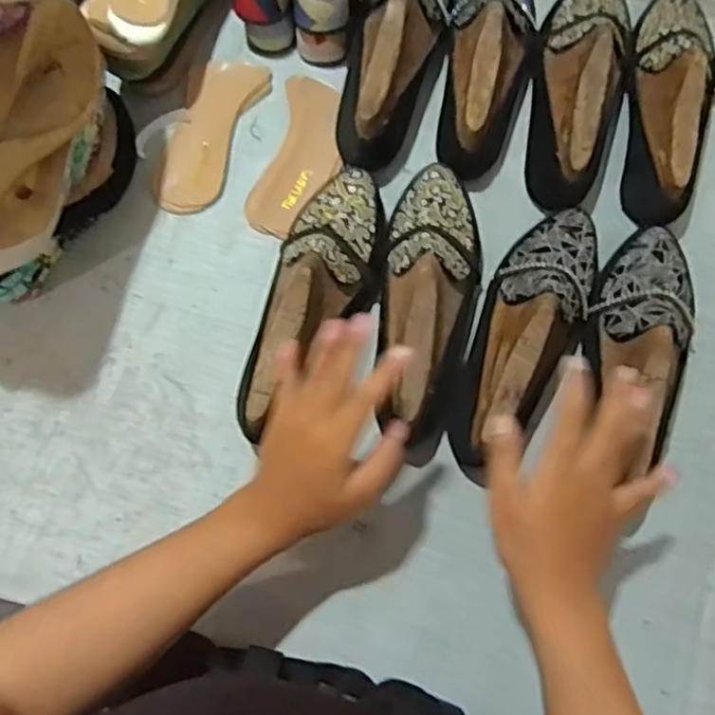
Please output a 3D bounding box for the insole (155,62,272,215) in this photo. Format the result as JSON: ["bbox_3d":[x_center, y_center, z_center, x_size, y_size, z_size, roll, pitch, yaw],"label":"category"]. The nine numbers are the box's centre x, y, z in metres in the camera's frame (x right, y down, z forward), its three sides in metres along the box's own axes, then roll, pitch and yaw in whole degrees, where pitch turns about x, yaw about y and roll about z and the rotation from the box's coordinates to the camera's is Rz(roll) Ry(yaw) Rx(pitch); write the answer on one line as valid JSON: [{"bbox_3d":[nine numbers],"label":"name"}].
[{"bbox_3d":[-0.142,-0.212,0.665,0.070,0.004,0.163,21,75,6],"label":"insole"}]

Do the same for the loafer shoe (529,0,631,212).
[{"bbox_3d":[0.208,-0.257,0.639,0.085,0.081,0.245,6,74,2],"label":"loafer shoe"}]

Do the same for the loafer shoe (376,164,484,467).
[{"bbox_3d":[0.062,-0.049,0.574,0.084,0.078,0.244,4,76,1],"label":"loafer shoe"}]

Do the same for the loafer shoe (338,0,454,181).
[{"bbox_3d":[0.039,-0.296,0.647,0.085,0.086,0.254,11,74,3],"label":"loafer shoe"}]

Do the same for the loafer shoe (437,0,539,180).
[{"bbox_3d":[0.124,-0.284,0.649,0.082,0.081,0.237,11,74,3],"label":"loafer shoe"}]

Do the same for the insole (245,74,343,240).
[{"bbox_3d":[-0.052,-0.187,0.655,0.068,0.007,0.162,14,78,5],"label":"insole"}]

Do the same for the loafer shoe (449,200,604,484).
[{"bbox_3d":[0.142,-0.031,0.569,0.081,0.082,0.219,24,77,7],"label":"loafer shoe"}]

